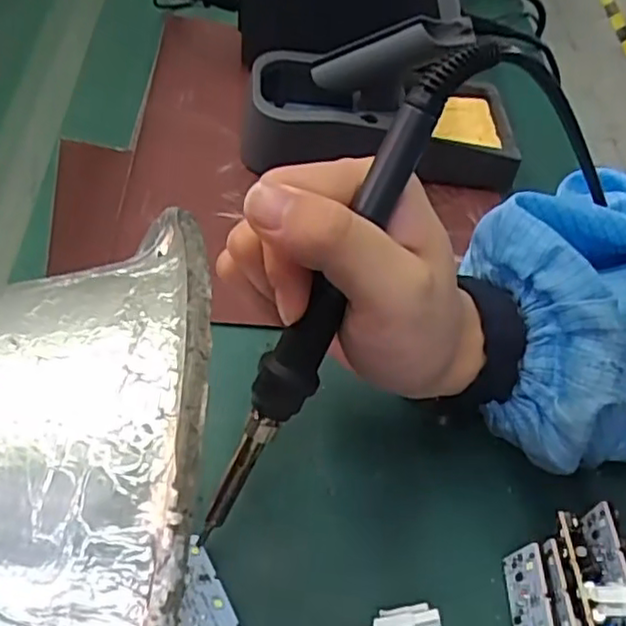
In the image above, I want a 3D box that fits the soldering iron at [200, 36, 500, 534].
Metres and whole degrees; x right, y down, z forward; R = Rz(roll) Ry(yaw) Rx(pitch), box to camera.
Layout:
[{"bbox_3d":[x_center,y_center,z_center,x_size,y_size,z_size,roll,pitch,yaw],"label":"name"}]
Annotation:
[{"bbox_3d":[0.005,-0.001,0.228,0.018,0.194,0.016,33,18,20],"label":"soldering iron"}]

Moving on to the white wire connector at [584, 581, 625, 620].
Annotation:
[{"bbox_3d":[0.101,0.091,0.212,0.025,0.005,0.011,2,53,-5],"label":"white wire connector"}]

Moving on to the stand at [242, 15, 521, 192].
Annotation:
[{"bbox_3d":[0.044,-0.124,0.395,0.166,0.087,0.064,12,52,3],"label":"stand"}]

